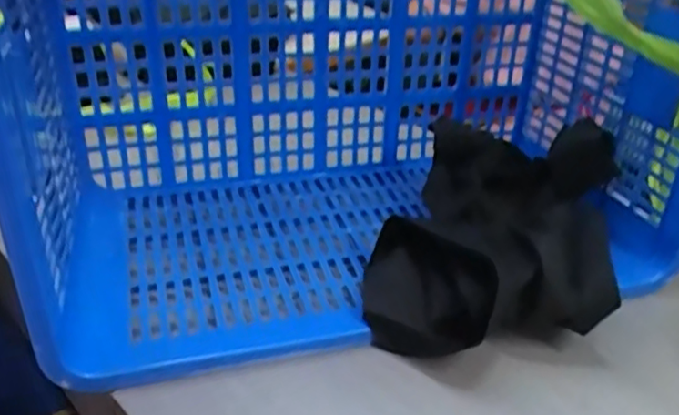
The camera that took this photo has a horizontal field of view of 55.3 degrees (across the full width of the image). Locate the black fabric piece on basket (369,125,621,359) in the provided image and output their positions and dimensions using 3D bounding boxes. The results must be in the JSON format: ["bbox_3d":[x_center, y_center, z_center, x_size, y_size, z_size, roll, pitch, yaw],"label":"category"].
[{"bbox_3d":[0.147,0.022,0.626,0.218,0.116,0.240,8,33,9],"label":"black fabric piece on basket"}]

